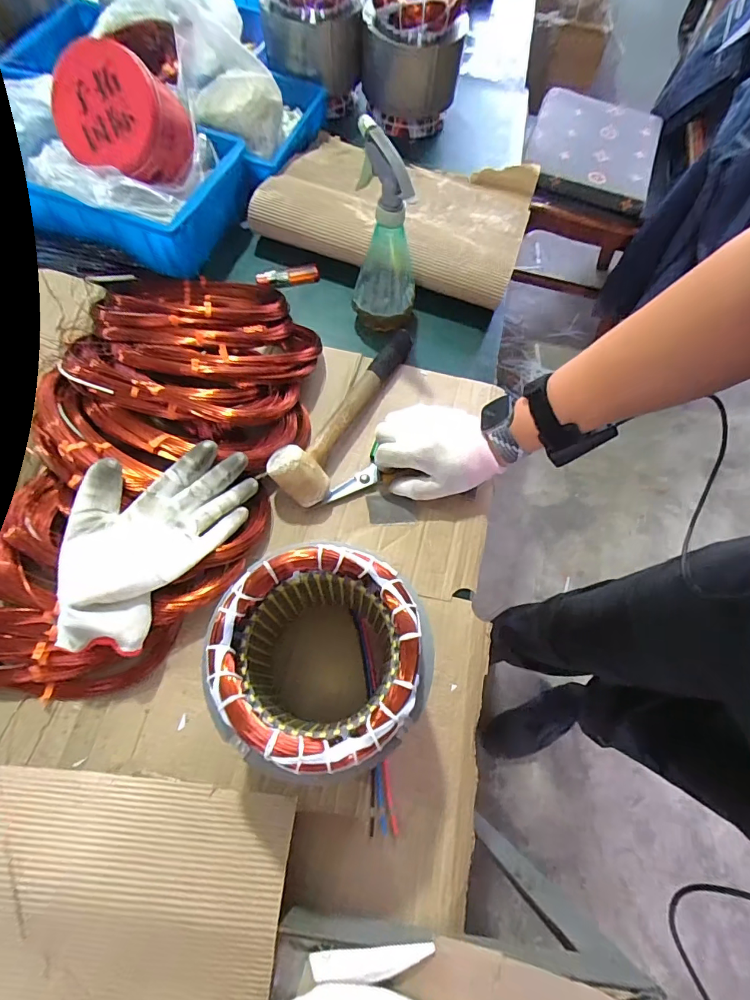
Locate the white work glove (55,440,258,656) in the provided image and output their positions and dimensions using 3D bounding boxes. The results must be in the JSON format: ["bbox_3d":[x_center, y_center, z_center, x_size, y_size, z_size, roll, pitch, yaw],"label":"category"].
[{"bbox_3d":[-0.200,0.034,0.404,0.133,0.024,0.193,19,64,-14],"label":"white work glove"}]

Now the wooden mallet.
[{"bbox_3d":[-0.030,-0.110,0.511,0.059,0.059,0.271,25,68,7],"label":"wooden mallet"}]

